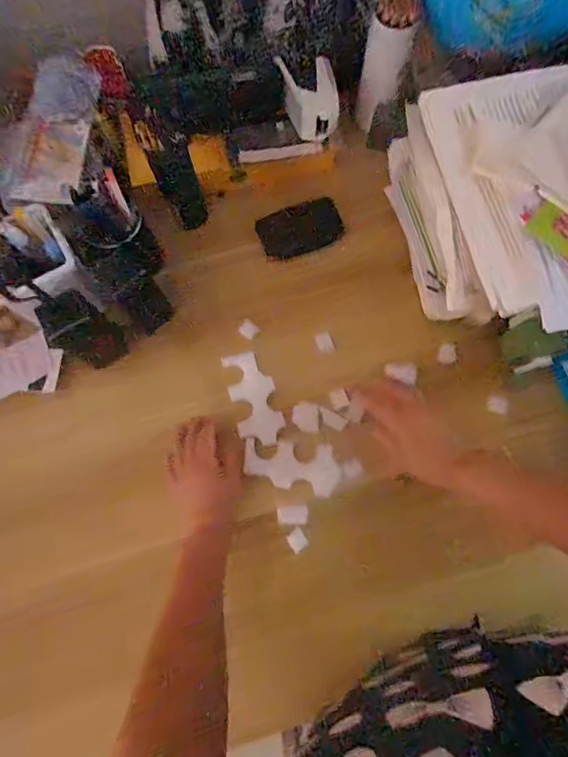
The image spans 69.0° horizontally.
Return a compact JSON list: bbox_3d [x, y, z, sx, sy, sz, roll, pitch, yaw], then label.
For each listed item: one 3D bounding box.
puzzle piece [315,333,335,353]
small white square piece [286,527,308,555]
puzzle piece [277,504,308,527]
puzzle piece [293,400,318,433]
[{"bbox_3d":[0.060,-0.051,0.592,0.023,0.005,0.031,-19,77,-4],"label":"puzzle piece"},{"bbox_3d":[0.017,0.204,0.519,0.021,0.004,0.025,-30,76,-18],"label":"small white square piece"},{"bbox_3d":[0.012,0.177,0.527,0.039,0.004,0.025,-12,76,-2],"label":"puzzle piece"},{"bbox_3d":[0.030,0.052,0.559,0.034,0.004,0.040,4,76,2],"label":"puzzle piece"}]

